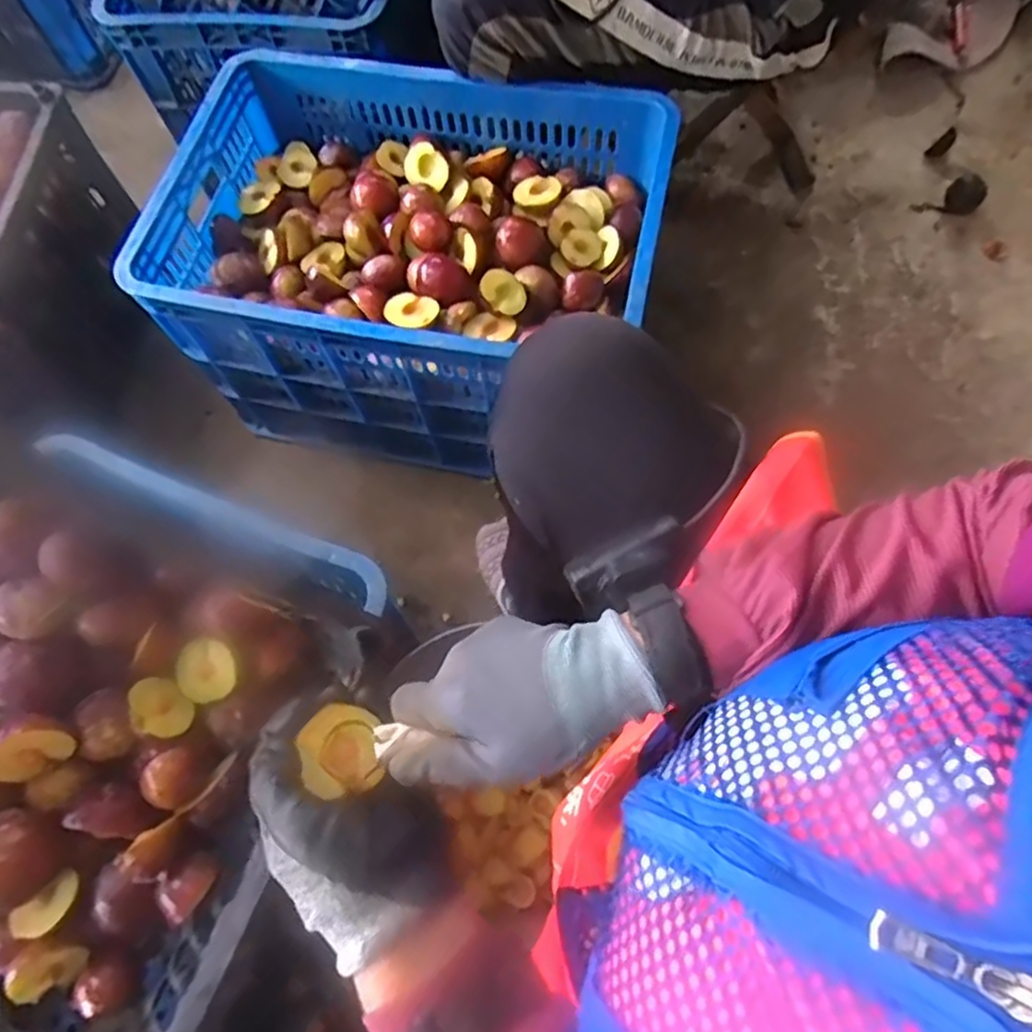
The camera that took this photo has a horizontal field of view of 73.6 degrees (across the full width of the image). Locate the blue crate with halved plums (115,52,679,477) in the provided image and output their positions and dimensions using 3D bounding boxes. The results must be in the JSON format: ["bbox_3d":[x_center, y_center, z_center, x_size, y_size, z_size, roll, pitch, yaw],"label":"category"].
[{"bbox_3d":[-0.118,-0.306,0.874,0.533,0.300,0.378,12,70,4],"label":"blue crate with halved plums"}]

